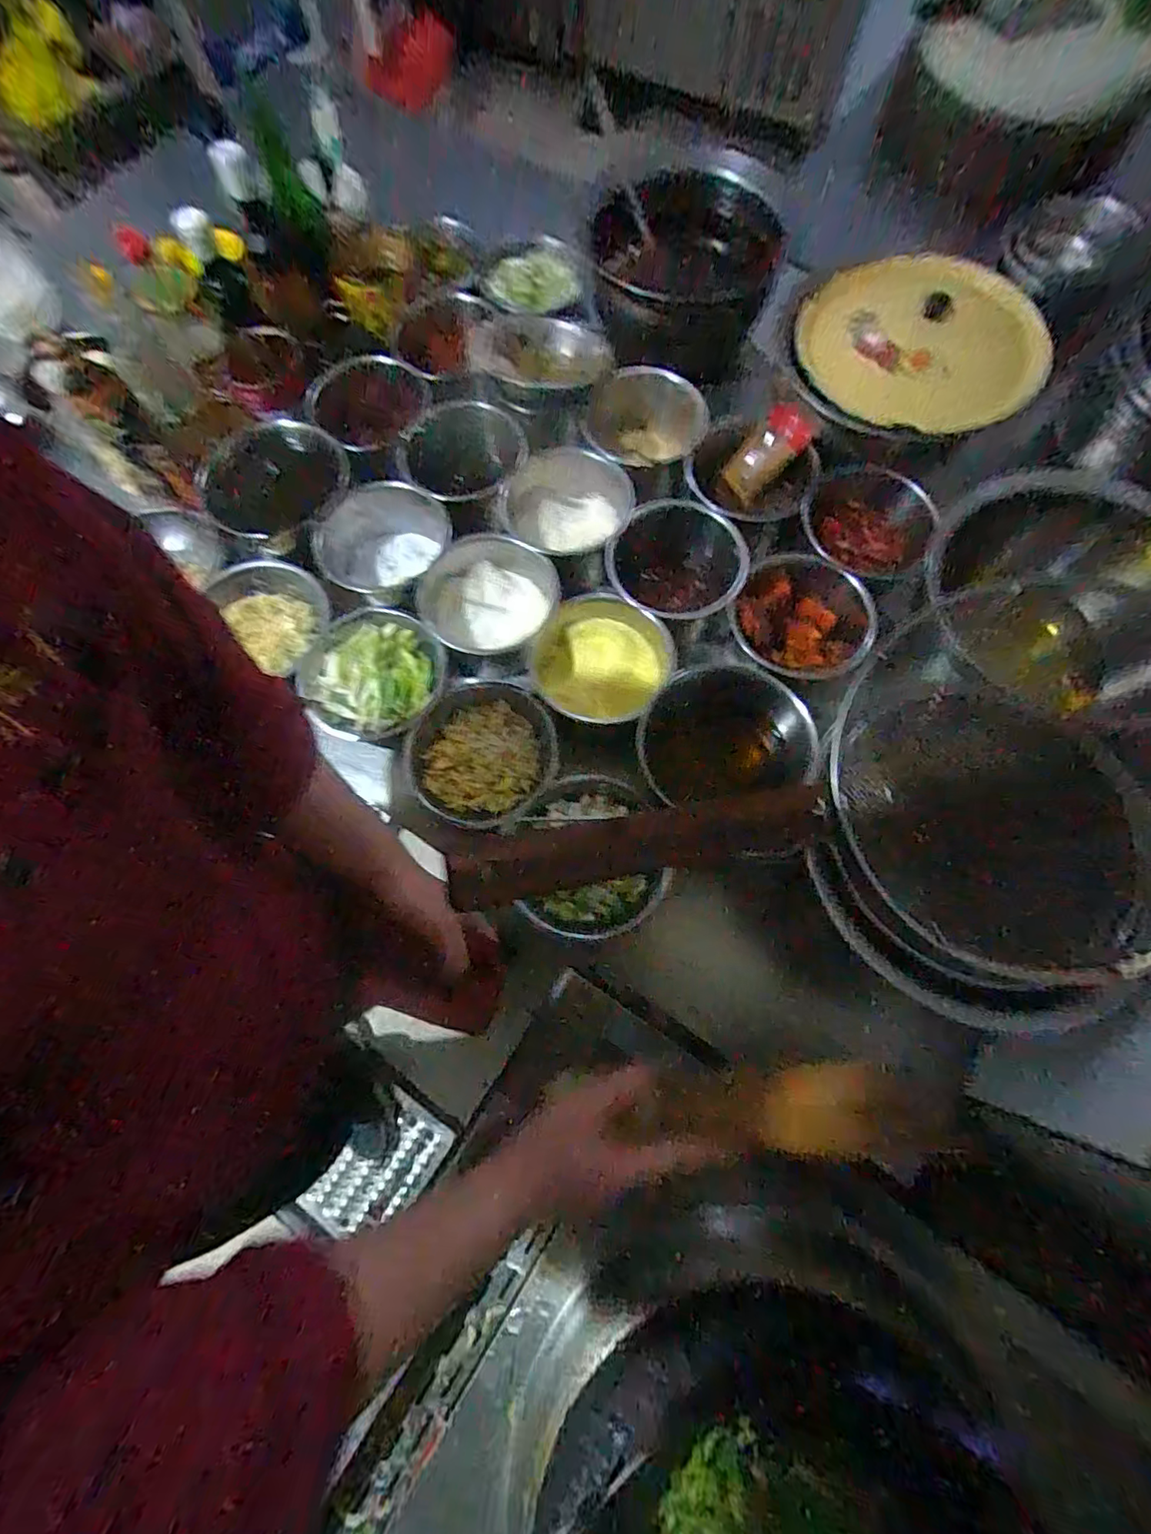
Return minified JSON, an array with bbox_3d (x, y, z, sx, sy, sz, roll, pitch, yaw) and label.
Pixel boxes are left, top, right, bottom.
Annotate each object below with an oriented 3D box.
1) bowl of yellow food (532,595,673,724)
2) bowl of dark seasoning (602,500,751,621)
[{"bbox_3d":[0.031,-0.119,0.657,0.147,0.073,0.153,0,73,2],"label":"bowl of yellow food"},{"bbox_3d":[0.122,-0.239,0.680,0.157,0.063,0.162,0,73,2],"label":"bowl of dark seasoning"}]

